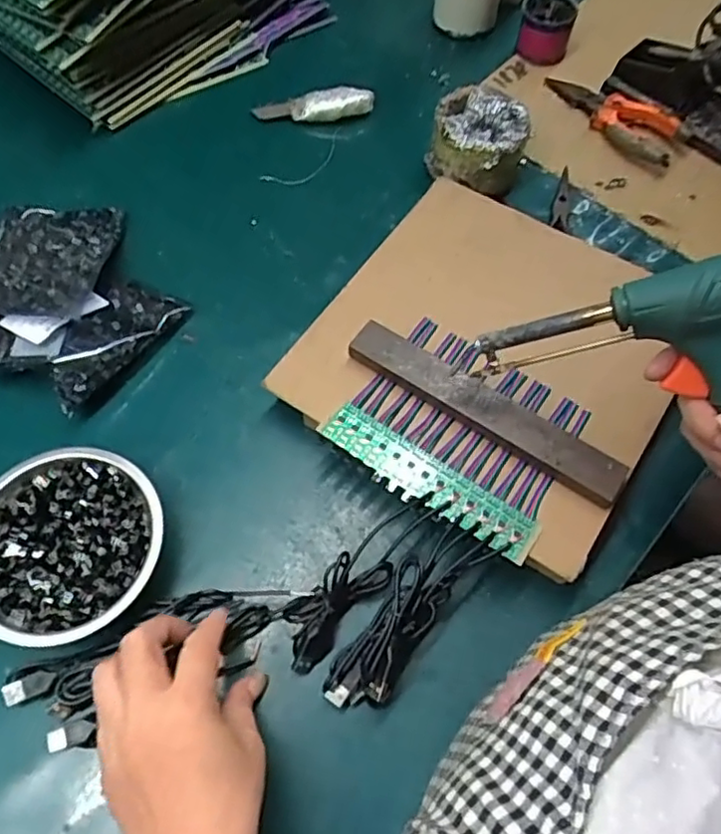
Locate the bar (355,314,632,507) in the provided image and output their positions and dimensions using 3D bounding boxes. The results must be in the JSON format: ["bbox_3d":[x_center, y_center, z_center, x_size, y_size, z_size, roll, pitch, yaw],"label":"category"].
[{"bbox_3d":[0.086,-0.007,0.451,0.207,0.019,0.032,34,67,13],"label":"bar"}]

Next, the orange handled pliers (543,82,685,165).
[{"bbox_3d":[0.254,-0.311,0.644,0.057,0.021,0.156,-34,67,-14],"label":"orange handled pliers"}]

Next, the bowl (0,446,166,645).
[{"bbox_3d":[-0.200,0.089,0.437,0.122,0.042,0.124,-1,63,2],"label":"bowl"}]

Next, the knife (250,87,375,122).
[{"bbox_3d":[-0.047,-0.315,0.642,0.120,0.022,0.019,-4,63,0],"label":"knife"}]

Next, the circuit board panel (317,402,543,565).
[{"bbox_3d":[0.045,0.041,0.438,0.162,0.004,0.034,33,67,13],"label":"circuit board panel"}]

